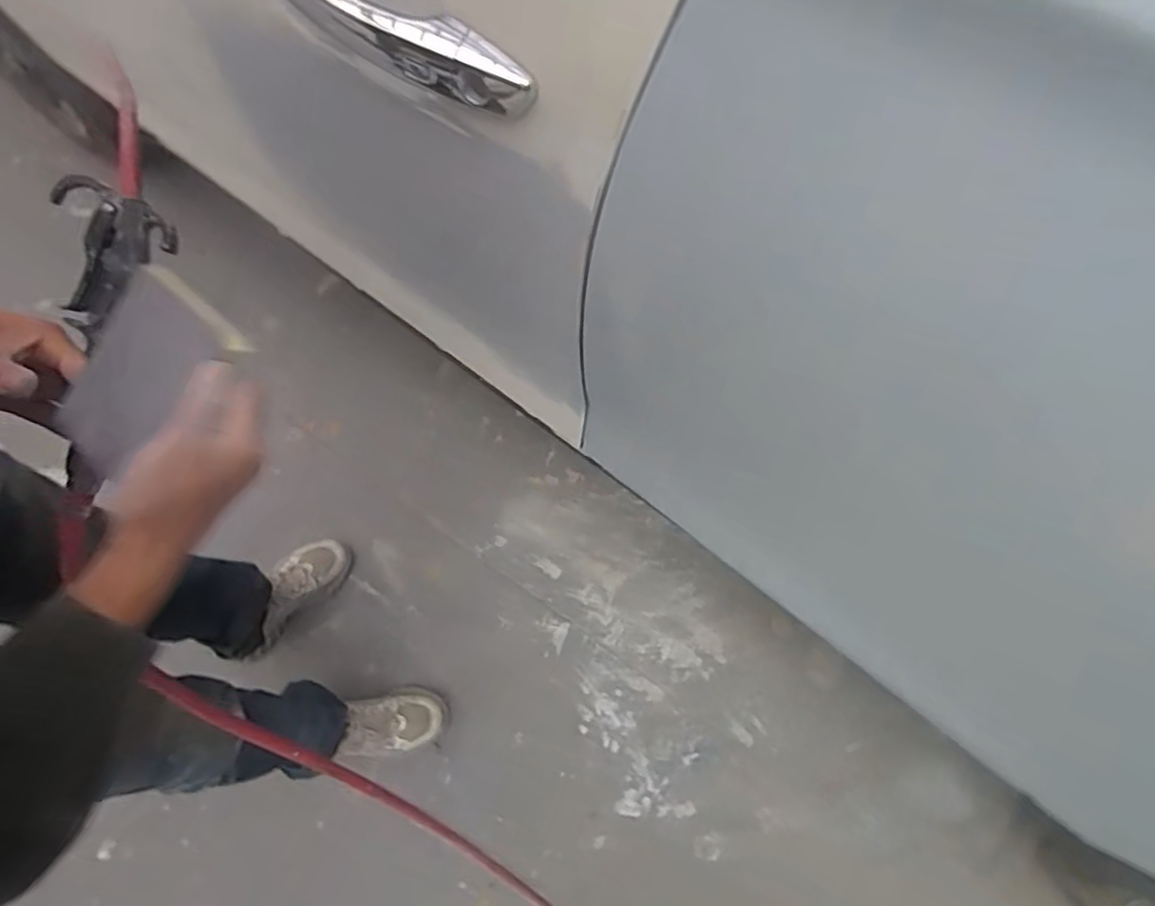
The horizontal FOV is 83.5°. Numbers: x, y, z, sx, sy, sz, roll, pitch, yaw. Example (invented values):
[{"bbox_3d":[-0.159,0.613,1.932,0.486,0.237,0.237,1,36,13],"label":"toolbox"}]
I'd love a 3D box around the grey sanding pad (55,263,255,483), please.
[{"bbox_3d":[-0.268,-0.047,0.396,0.099,0.009,0.118,39,95,20],"label":"grey sanding pad"}]

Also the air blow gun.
[{"bbox_3d":[-0.310,-0.164,0.432,0.068,0.028,0.176,12,100,4],"label":"air blow gun"}]

